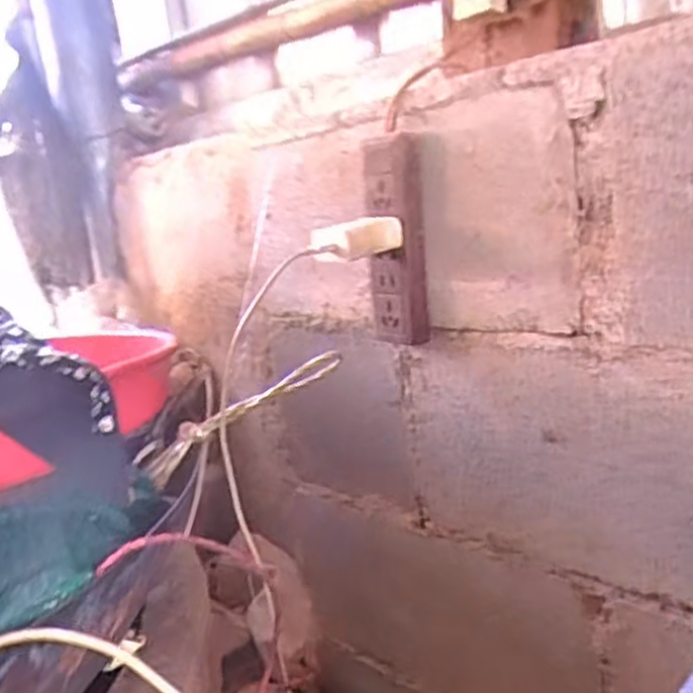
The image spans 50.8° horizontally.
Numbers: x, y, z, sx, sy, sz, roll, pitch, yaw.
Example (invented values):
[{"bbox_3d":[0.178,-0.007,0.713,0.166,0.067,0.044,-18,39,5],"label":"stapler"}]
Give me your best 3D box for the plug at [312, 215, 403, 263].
[{"bbox_3d":[0.008,-0.091,0.615,0.077,0.030,0.033,-16,14,-34],"label":"plug"}]

